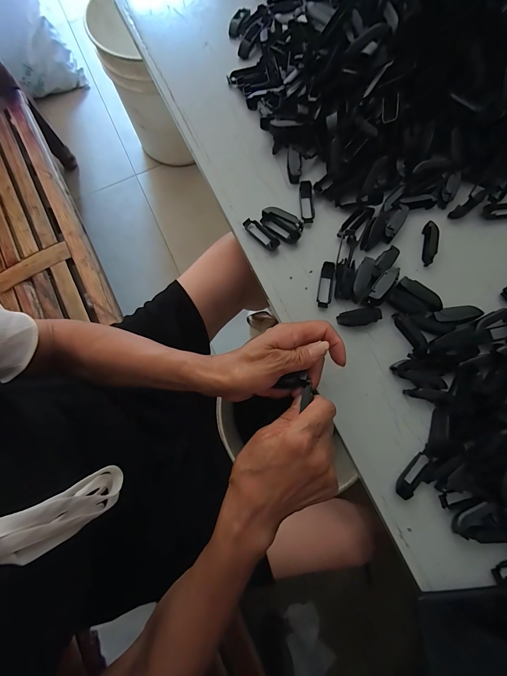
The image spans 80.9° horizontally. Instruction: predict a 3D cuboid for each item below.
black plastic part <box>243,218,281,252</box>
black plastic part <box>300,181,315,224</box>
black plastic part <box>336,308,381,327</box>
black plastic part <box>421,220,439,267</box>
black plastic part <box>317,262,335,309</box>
[{"bbox_3d":[0.011,-0.131,0.377,0.019,0.013,0.054,-40,80,-7],"label":"black plastic part"},{"bbox_3d":[0.070,-0.174,0.384,0.018,0.012,0.056,0,78,1],"label":"black plastic part"},{"bbox_3d":[0.125,-0.024,0.348,0.048,0.017,0.017,-11,78,-1],"label":"black plastic part"},{"bbox_3d":[0.218,-0.115,0.366,0.013,0.015,0.055,8,78,3],"label":"black plastic part"},{"bbox_3d":[0.089,-0.064,0.362,0.017,0.009,0.056,11,78,4],"label":"black plastic part"}]

